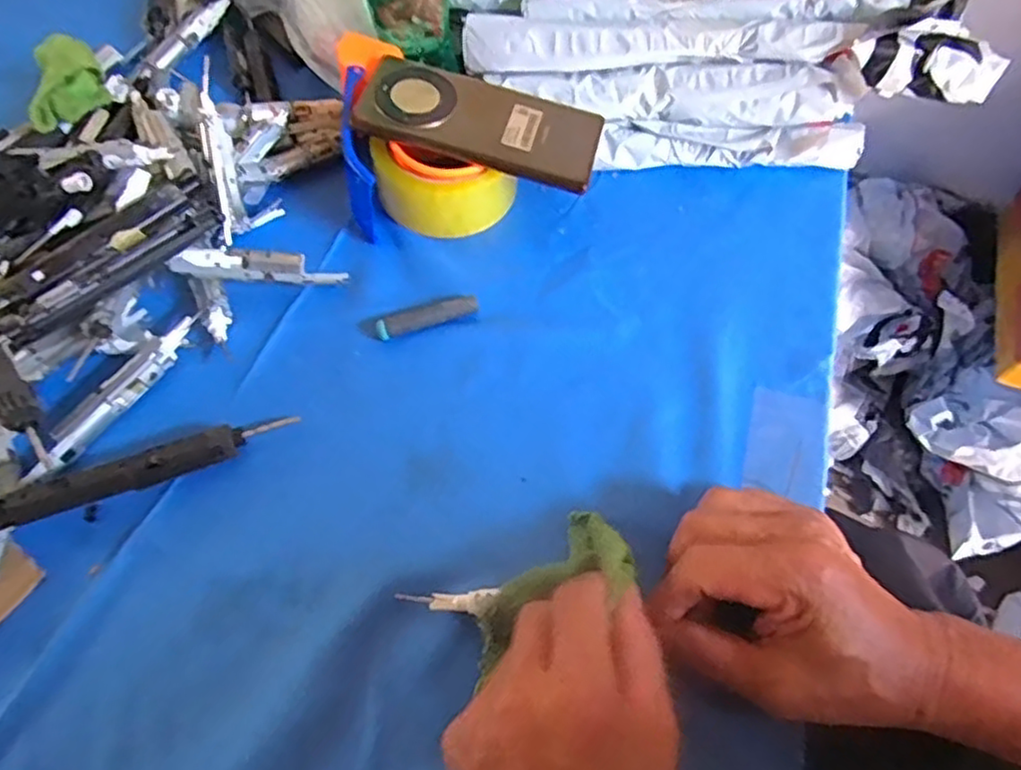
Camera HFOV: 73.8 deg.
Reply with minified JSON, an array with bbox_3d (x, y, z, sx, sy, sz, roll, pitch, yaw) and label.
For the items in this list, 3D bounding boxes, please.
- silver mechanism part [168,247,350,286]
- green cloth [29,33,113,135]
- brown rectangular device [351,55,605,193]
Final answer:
[{"bbox_3d":[-0.166,-0.080,0.456,0.109,0.018,0.016,4,57,-17],"label":"silver mechanism part"},{"bbox_3d":[-0.347,-0.234,0.527,0.056,0.031,0.076,-26,60,-13],"label":"green cloth"},{"bbox_3d":[-0.019,-0.185,0.471,0.163,0.009,0.075,16,64,-1],"label":"brown rectangular device"}]

